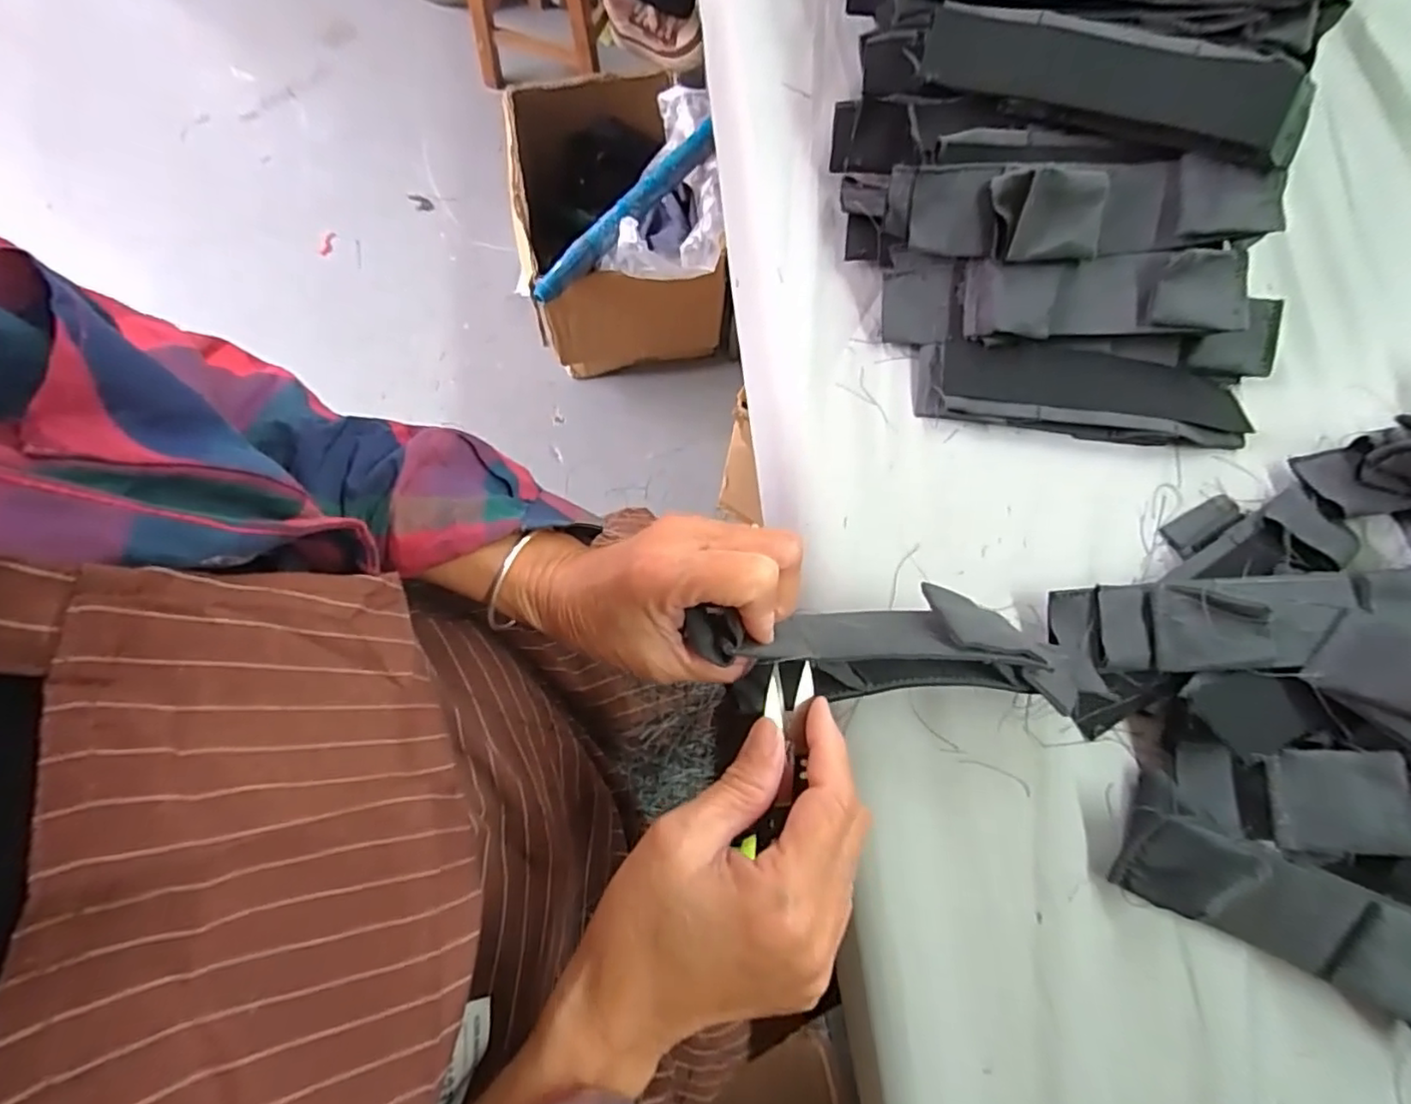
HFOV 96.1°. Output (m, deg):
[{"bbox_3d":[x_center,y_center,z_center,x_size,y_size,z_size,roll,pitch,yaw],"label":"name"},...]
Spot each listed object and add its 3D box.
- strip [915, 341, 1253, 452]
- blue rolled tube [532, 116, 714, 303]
[{"bbox_3d":[0.227,-0.095,0.386,0.194,0.020,0.047,7,75,1],"label":"strip"},{"bbox_3d":[-0.116,-0.527,0.978,0.048,0.039,0.404,37,77,9],"label":"blue rolled tube"}]

